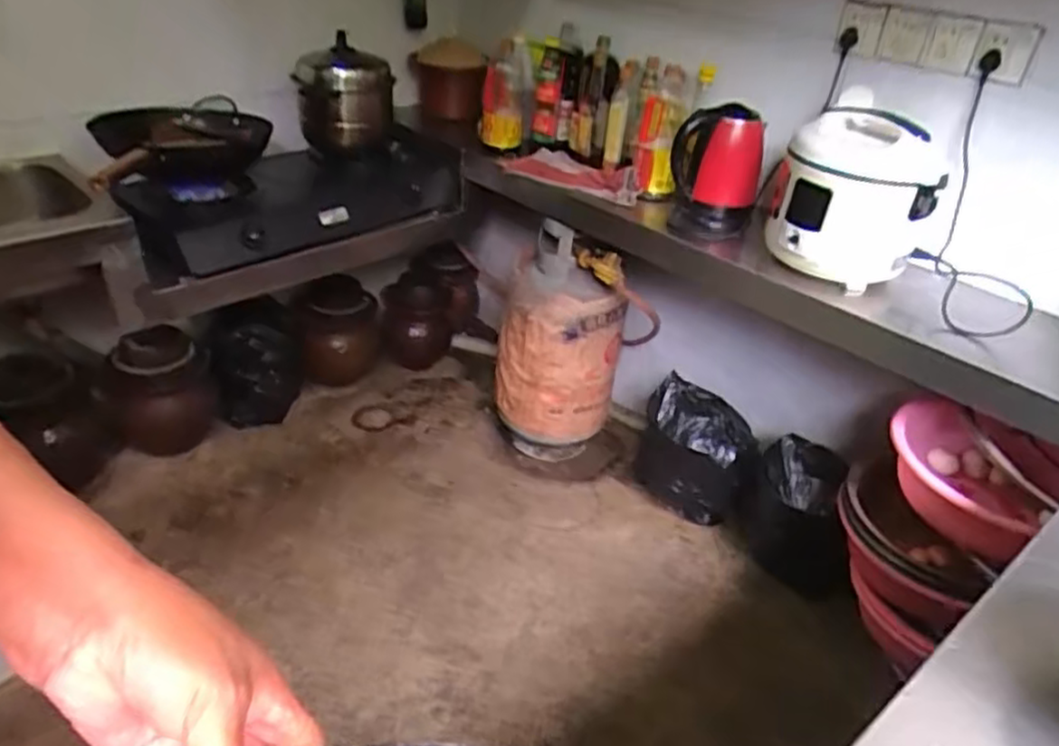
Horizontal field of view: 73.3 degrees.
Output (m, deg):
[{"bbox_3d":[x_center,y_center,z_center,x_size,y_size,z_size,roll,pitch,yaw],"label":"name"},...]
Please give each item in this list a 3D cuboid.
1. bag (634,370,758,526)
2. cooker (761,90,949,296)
[{"bbox_3d":[0.396,0.214,1.719,0.260,0.313,0.190,14,34,11],"label":"bag"},{"bbox_3d":[0.605,-0.350,1.330,0.253,0.260,0.327,19,35,17],"label":"cooker"}]

